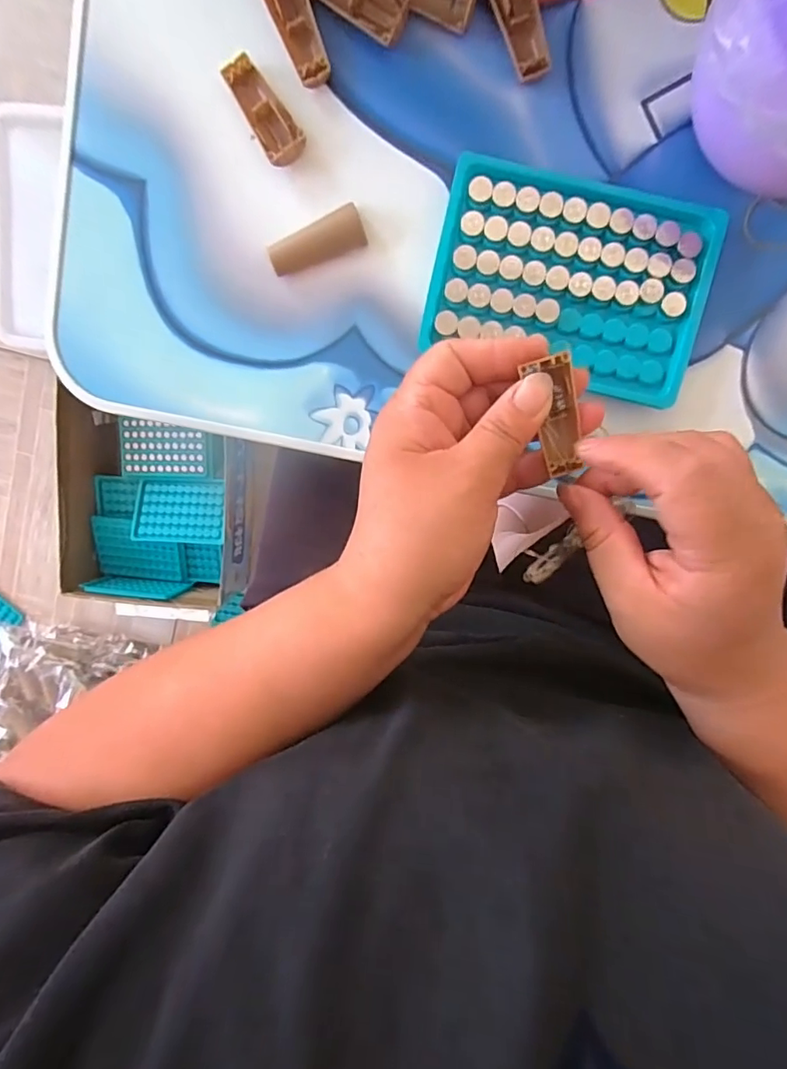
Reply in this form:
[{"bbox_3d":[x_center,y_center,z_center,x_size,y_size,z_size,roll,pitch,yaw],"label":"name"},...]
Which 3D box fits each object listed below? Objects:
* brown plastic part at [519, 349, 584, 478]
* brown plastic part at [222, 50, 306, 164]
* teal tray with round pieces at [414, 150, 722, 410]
[{"bbox_3d":[0.068,-0.049,0.220,0.020,0.004,0.049,-9,106,3],"label":"brown plastic part"},{"bbox_3d":[-0.063,-0.208,0.257,0.020,0.010,0.052,-29,96,5],"label":"brown plastic part"},{"bbox_3d":[0.087,-0.127,0.260,0.132,0.016,0.098,13,98,0],"label":"teal tray with round pieces"}]

